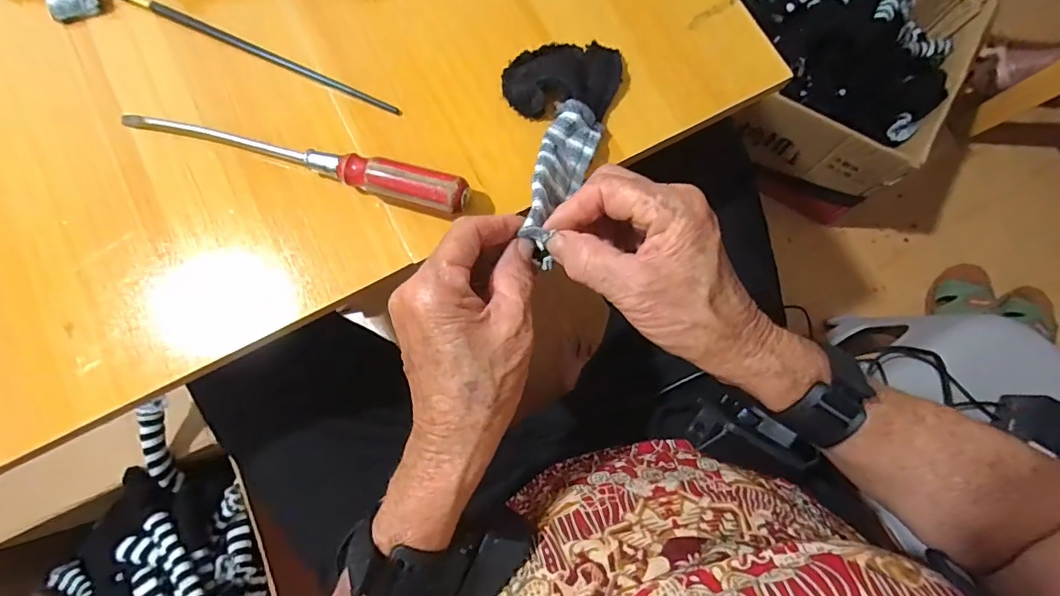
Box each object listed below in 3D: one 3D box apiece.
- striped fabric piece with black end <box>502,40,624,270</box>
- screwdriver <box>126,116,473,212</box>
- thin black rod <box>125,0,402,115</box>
[{"bbox_3d":[0.015,-0.099,0.315,0.074,0.026,0.171,7,62,1],"label":"striped fabric piece with black end"},{"bbox_3d":[-0.157,-0.095,0.326,0.244,0.028,0.021,17,78,3],"label":"screwdriver"},{"bbox_3d":[-0.197,-0.177,0.353,0.233,0.004,0.008,25,78,5],"label":"thin black rod"}]

